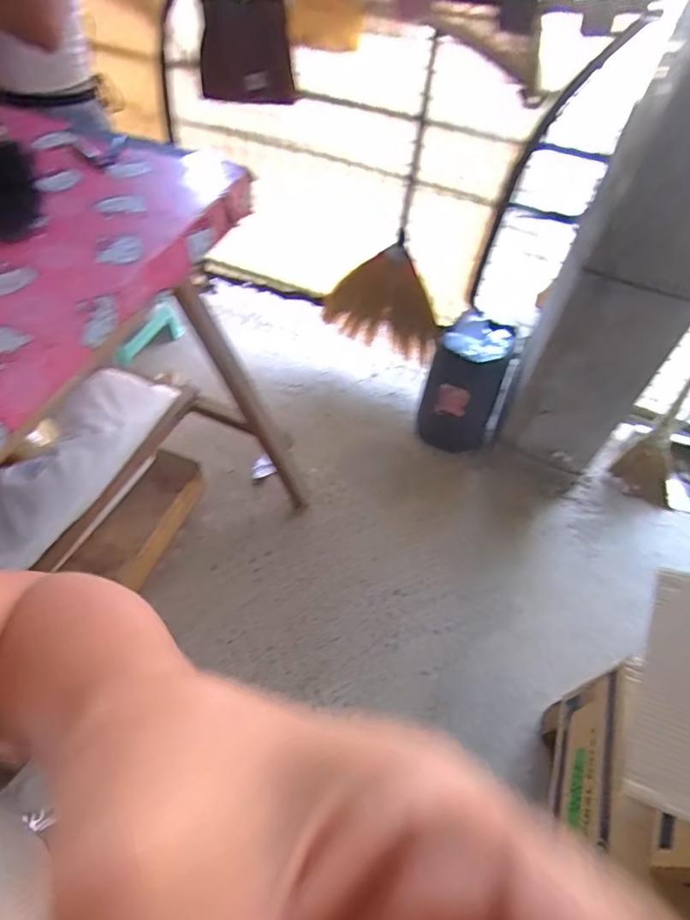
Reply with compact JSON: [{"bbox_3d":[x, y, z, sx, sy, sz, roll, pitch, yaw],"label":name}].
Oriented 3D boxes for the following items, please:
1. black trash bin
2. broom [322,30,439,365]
[{"bbox_3d":[0.405,-0.256,1.665,0.253,0.355,0.331,21,55,10],"label":"black trash bin"},{"bbox_3d":[0.143,-0.673,1.605,0.411,0.826,0.054,21,55,11],"label":"broom"}]

